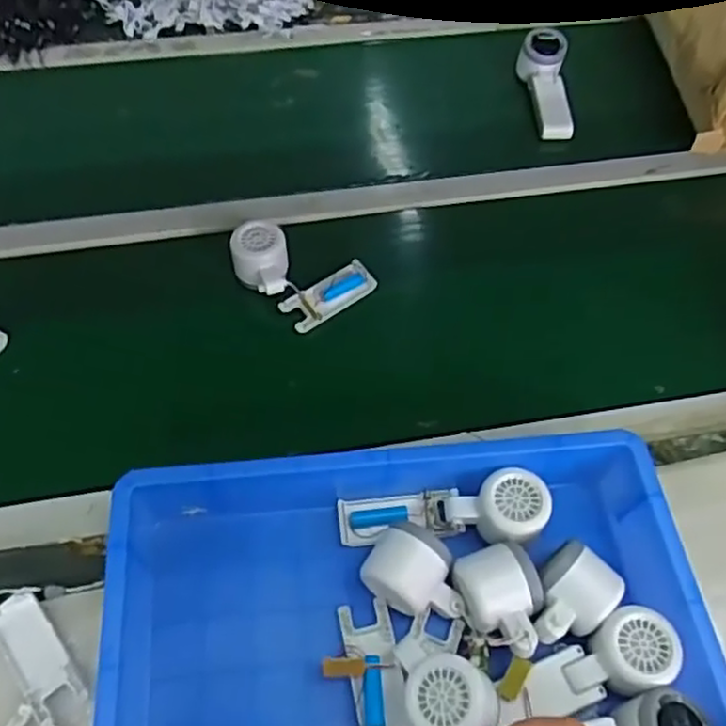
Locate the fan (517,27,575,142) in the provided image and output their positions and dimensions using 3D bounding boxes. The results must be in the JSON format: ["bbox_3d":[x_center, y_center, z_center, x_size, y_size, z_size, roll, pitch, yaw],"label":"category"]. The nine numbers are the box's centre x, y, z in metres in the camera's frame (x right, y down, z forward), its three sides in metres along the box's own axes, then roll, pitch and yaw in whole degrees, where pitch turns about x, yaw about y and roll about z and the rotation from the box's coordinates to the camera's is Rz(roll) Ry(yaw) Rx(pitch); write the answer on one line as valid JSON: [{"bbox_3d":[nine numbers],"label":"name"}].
[{"bbox_3d":[0.250,-0.368,0.920,0.056,0.058,0.155,-3,71,-5],"label":"fan"}]

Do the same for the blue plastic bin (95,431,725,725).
[{"bbox_3d":[0.034,0.207,0.518,0.423,0.084,0.279,-5,57,-6],"label":"blue plastic bin"}]

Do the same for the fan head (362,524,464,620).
[{"bbox_3d":[0.043,0.168,0.544,0.079,0.048,0.055,28,60,15],"label":"fan head"}]

